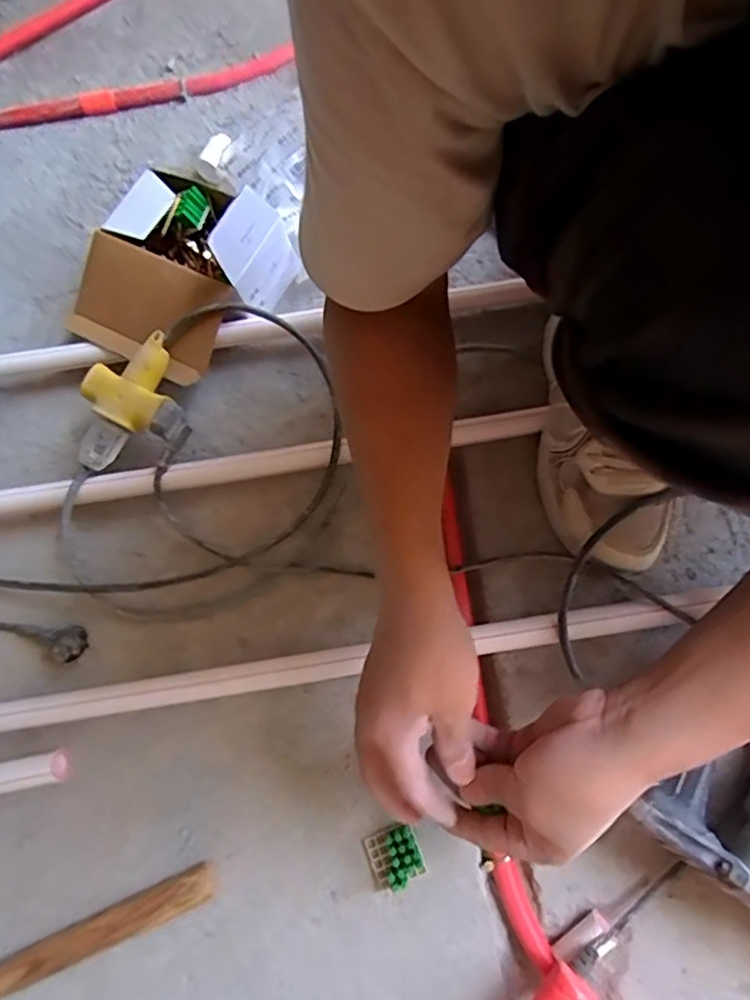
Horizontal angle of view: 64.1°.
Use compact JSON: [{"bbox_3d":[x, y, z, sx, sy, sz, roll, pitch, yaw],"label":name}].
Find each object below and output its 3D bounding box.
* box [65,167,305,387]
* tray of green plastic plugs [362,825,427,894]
[{"bbox_3d":[-0.220,-0.245,0.646,0.180,0.129,0.206,31,77,15],"label":"box"},{"bbox_3d":[0.015,0.292,0.490,0.045,0.033,0.040,-27,72,-3],"label":"tray of green plastic plugs"}]

